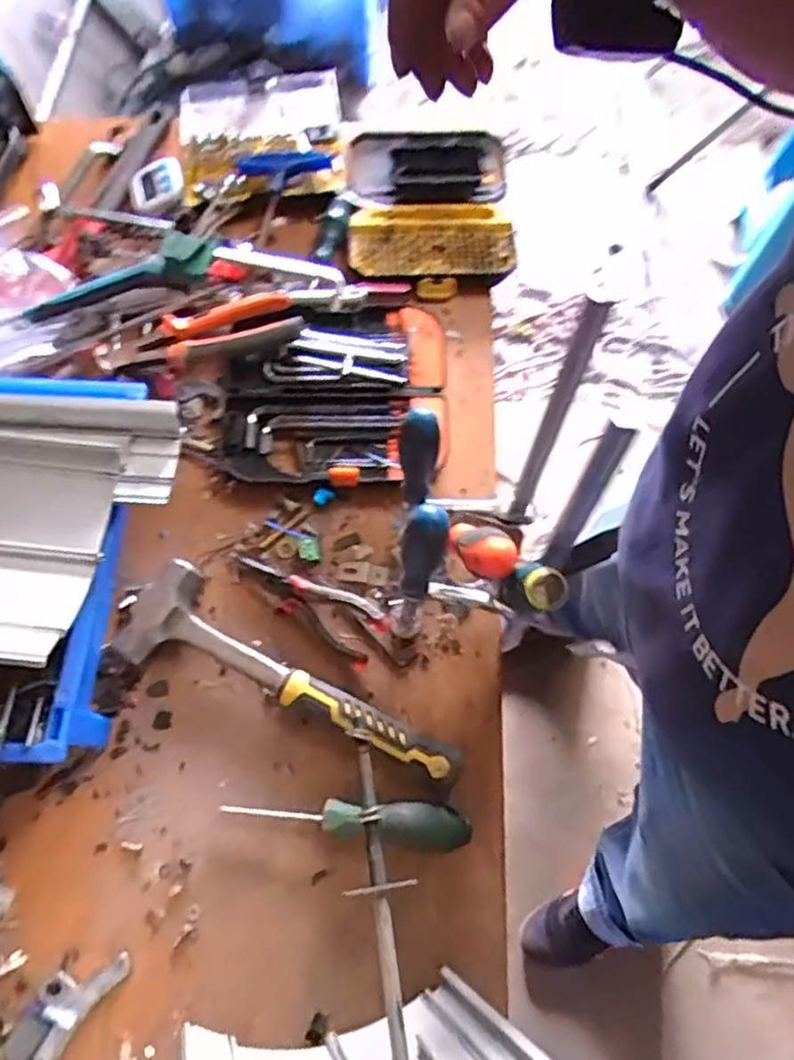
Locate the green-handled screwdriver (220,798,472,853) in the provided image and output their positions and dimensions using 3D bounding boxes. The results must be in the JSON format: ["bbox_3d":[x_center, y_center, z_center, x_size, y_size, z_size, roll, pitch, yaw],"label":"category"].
[{"bbox_3d":[-0.039,0.220,0.522,0.186,0.030,0.032,7,66,5],"label":"green-handled screwdriver"}]

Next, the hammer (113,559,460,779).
[{"bbox_3d":[-0.090,0.126,0.554,0.304,0.043,0.093,25,68,12],"label":"hammer"}]

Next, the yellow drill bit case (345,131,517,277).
[{"bbox_3d":[0.035,-0.377,0.767,0.179,0.034,0.200,-3,65,0],"label":"yellow drill bit case"}]

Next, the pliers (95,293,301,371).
[{"bbox_3d":[-0.197,-0.198,0.674,0.193,0.029,0.058,-18,66,-7],"label":"pliers"}]

